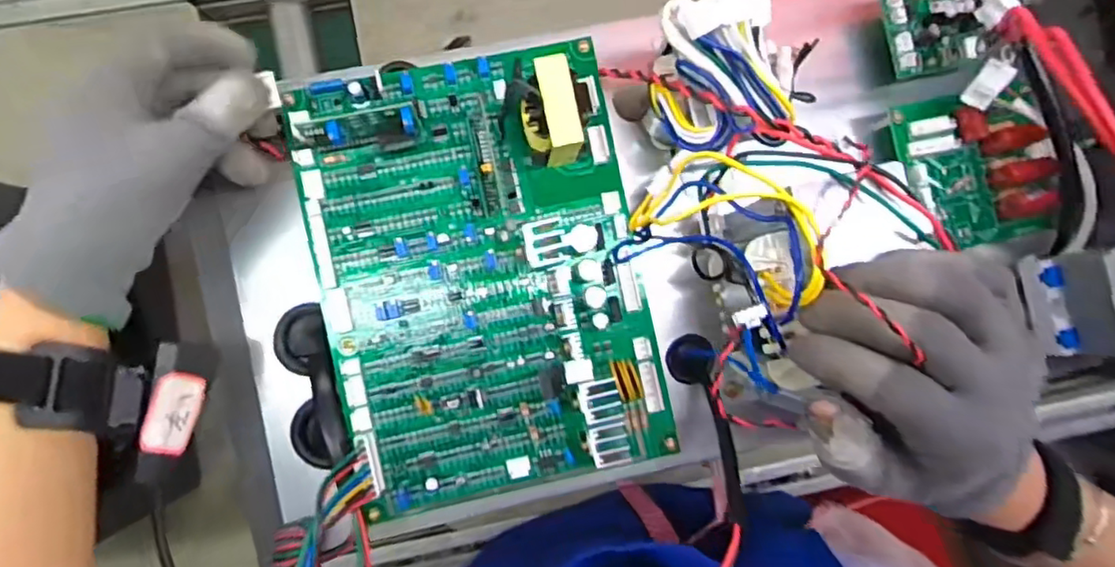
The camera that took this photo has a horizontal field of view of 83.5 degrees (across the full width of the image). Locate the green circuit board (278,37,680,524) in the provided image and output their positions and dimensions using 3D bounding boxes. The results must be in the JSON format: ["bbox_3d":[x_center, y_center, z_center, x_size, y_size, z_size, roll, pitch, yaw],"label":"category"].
[{"bbox_3d":[-0.042,-0.005,0.329,0.173,0.049,0.240,-11,89,-4],"label":"green circuit board"}]

